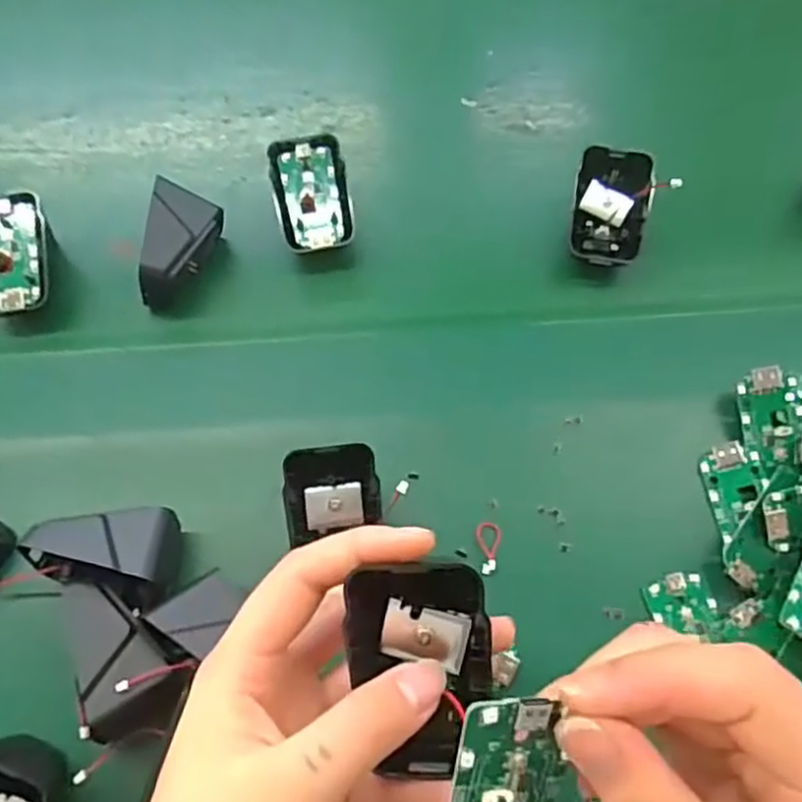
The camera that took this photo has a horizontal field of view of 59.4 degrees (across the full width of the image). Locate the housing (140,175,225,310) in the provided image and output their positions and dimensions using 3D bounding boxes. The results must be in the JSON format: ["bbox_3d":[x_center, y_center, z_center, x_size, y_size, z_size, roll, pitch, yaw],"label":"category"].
[{"bbox_3d":[-0.130,-0.086,0.408,0.032,0.048,0.063,14,67,5],"label":"housing"}]

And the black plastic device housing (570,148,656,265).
[{"bbox_3d":[0.125,-0.115,0.417,0.043,0.012,0.069,9,92,17],"label":"black plastic device housing"}]

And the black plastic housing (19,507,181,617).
[{"bbox_3d":[-0.136,0.067,0.332,0.070,0.039,0.047,20,68,8],"label":"black plastic housing"}]

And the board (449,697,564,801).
[{"bbox_3d":[0.027,0.103,0.181,0.030,0.004,0.063,1,109,-16],"label":"board"}]

